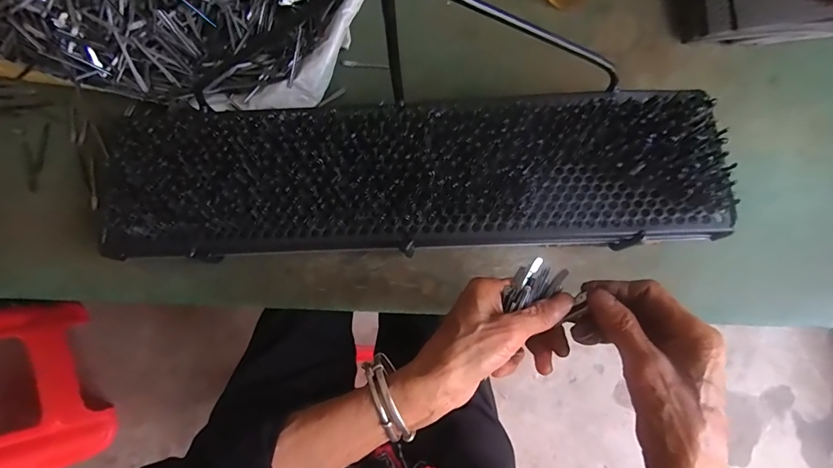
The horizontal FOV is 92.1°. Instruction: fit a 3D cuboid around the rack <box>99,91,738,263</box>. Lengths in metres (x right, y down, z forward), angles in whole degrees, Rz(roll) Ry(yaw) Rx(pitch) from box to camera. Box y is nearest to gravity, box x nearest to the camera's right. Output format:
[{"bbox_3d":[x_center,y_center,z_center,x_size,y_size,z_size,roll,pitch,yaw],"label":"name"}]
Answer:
[{"bbox_3d":[-0.017,-0.060,0.392,0.602,0.047,0.147,-2,79,1],"label":"rack"}]

